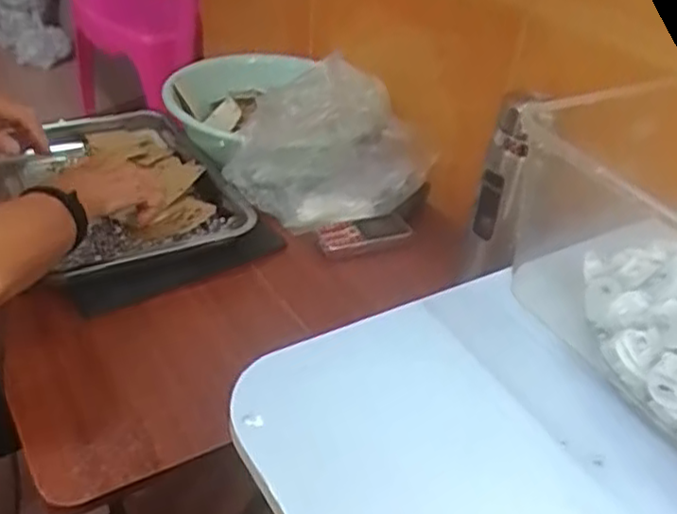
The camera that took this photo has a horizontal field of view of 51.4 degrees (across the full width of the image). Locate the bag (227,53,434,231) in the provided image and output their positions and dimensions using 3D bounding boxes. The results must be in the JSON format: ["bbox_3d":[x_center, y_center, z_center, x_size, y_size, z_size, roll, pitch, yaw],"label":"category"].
[{"bbox_3d":[-0.008,-0.148,0.915,0.249,0.209,0.138,11,36,8],"label":"bag"}]

